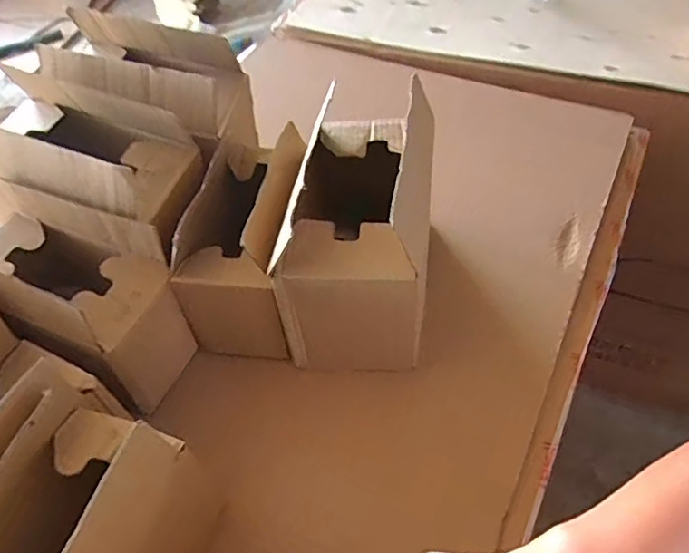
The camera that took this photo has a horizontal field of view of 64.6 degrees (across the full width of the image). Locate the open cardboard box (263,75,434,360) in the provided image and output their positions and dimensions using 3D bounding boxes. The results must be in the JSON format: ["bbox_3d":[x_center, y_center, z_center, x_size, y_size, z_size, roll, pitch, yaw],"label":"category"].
[{"bbox_3d":[0.017,-0.052,0.576,0.130,0.203,0.222,4,51,5],"label":"open cardboard box"}]

